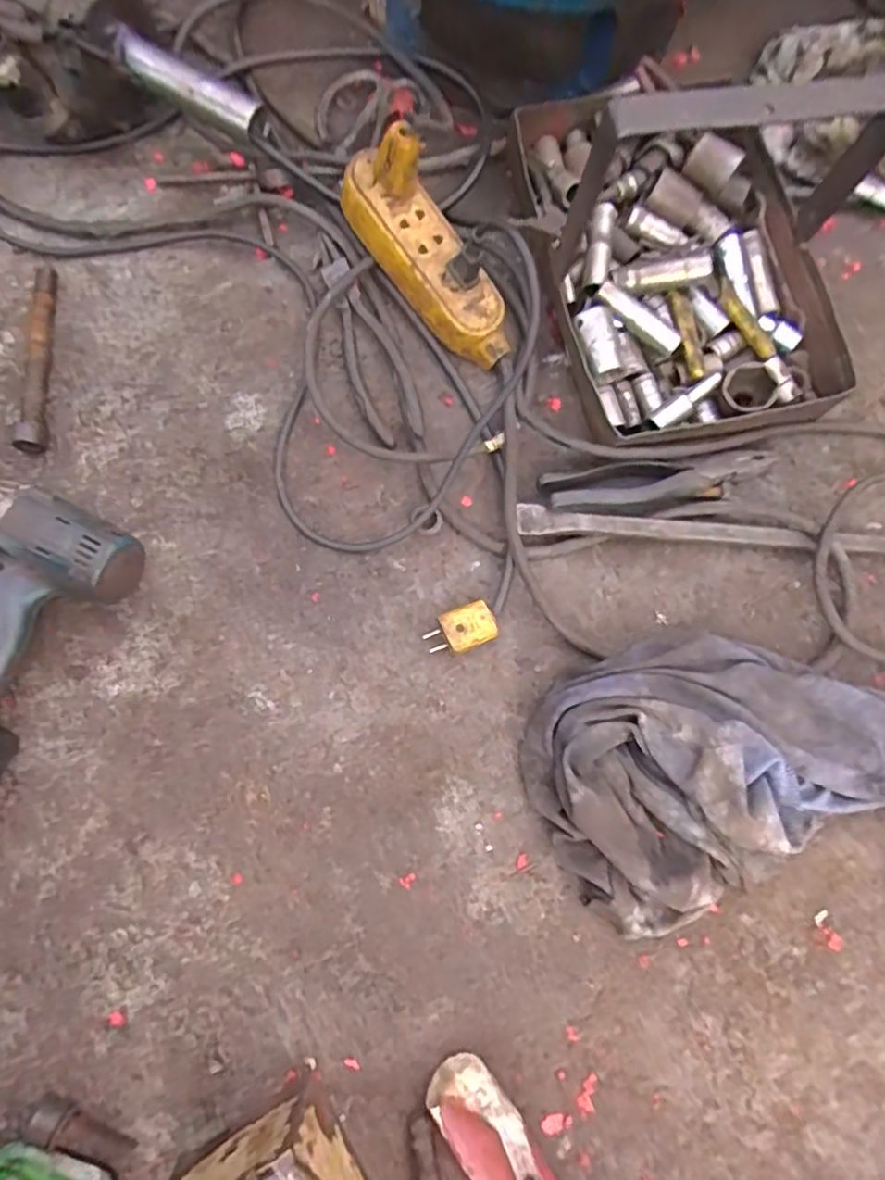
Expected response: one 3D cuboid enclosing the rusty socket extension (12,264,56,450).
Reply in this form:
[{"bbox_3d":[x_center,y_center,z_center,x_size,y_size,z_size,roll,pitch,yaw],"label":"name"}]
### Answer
[{"bbox_3d":[-0.334,-0.188,0.498,0.028,0.021,0.160,-2,75,-4],"label":"rusty socket extension"}]

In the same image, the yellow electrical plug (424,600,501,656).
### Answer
[{"bbox_3d":[0.014,0.032,0.471,0.054,0.024,0.032,-23,77,-9],"label":"yellow electrical plug"}]

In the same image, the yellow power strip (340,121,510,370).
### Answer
[{"bbox_3d":[-0.008,-0.264,0.484,0.055,0.074,0.185,-43,109,-11],"label":"yellow power strip"}]

